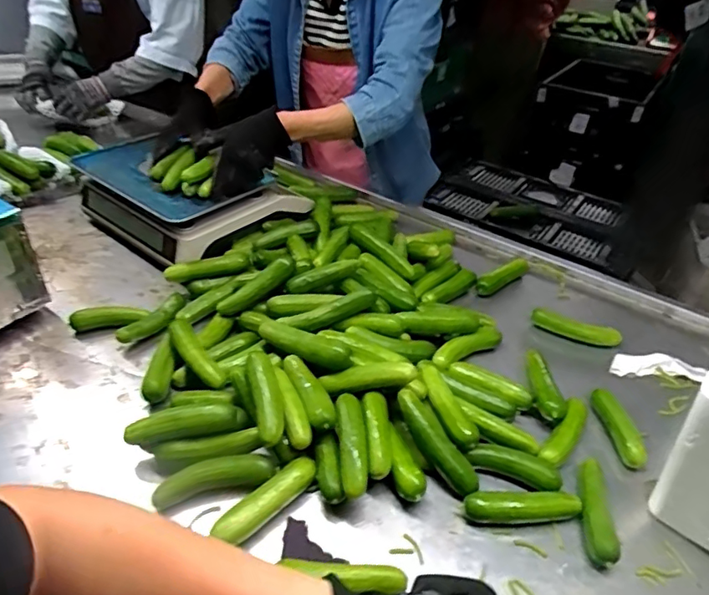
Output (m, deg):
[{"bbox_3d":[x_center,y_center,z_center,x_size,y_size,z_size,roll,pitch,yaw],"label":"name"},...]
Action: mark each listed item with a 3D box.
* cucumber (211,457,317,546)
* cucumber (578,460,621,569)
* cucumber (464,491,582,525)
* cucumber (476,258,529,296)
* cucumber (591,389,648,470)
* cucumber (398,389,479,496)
[{"bbox_3d":[-0.089,0.208,0.556,0.027,0.028,0.117,33,46,32],"label":"cucumber"},{"bbox_3d":[0.254,0.226,0.577,0.029,0.033,0.116,9,38,7],"label":"cucumber"},{"bbox_3d":[0.178,0.224,0.572,0.122,0.029,0.026,0,38,-5],"label":"cucumber"},{"bbox_3d":[0.253,-0.035,0.917,0.119,0.032,0.024,-26,47,-33],"label":"cucumber"},{"bbox_3d":[0.327,0.159,0.666,0.030,0.024,0.101,-4,39,-10],"label":"cucumber"},{"bbox_3d":[0.091,0.161,0.604,0.028,0.024,0.129,-25,72,-37],"label":"cucumber"}]

